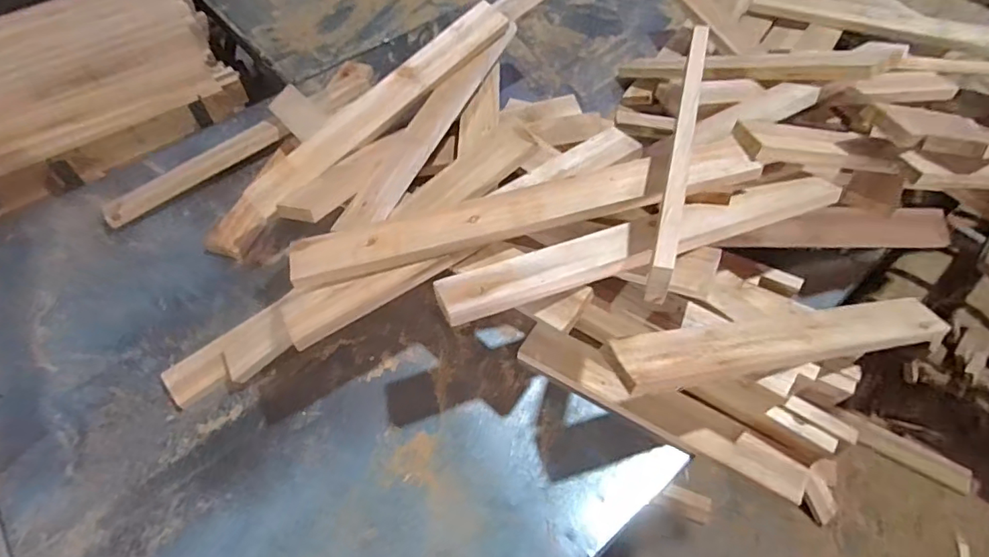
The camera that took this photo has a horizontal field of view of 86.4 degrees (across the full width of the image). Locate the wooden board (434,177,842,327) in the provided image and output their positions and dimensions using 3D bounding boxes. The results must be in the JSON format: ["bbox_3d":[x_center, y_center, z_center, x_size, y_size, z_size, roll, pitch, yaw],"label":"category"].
[{"bbox_3d":[0.181,-0.046,0.607,0.502,0.031,0.065,-18,57,-11],"label":"wooden board"}]

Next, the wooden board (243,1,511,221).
[{"bbox_3d":[-0.172,-0.268,0.811,0.074,0.020,0.483,45,78,4],"label":"wooden board"}]

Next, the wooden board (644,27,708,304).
[{"bbox_3d":[0.215,-0.157,0.611,0.022,0.054,0.410,14,57,10],"label":"wooden board"}]

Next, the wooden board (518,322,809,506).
[{"bbox_3d":[0.210,0.165,0.691,0.378,0.033,0.056,25,59,17],"label":"wooden board"}]

